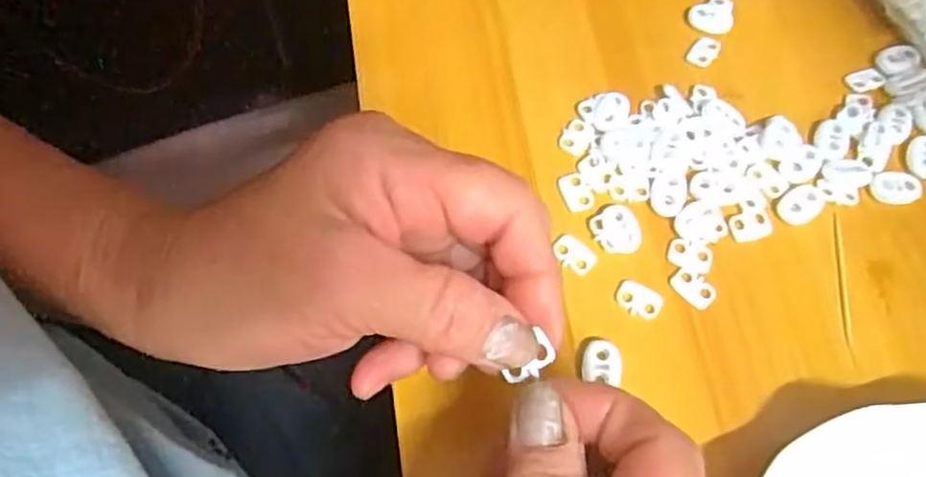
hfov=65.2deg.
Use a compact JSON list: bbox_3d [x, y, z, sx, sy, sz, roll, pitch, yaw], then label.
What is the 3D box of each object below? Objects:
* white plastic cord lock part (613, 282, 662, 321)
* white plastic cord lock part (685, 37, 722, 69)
[{"bbox_3d":[0.074,0.025,0.303,0.019,0.004,0.014,27,66,10],"label":"white plastic cord lock part"},{"bbox_3d":[0.121,-0.094,0.363,0.012,0.008,0.014,36,67,15],"label":"white plastic cord lock part"}]

